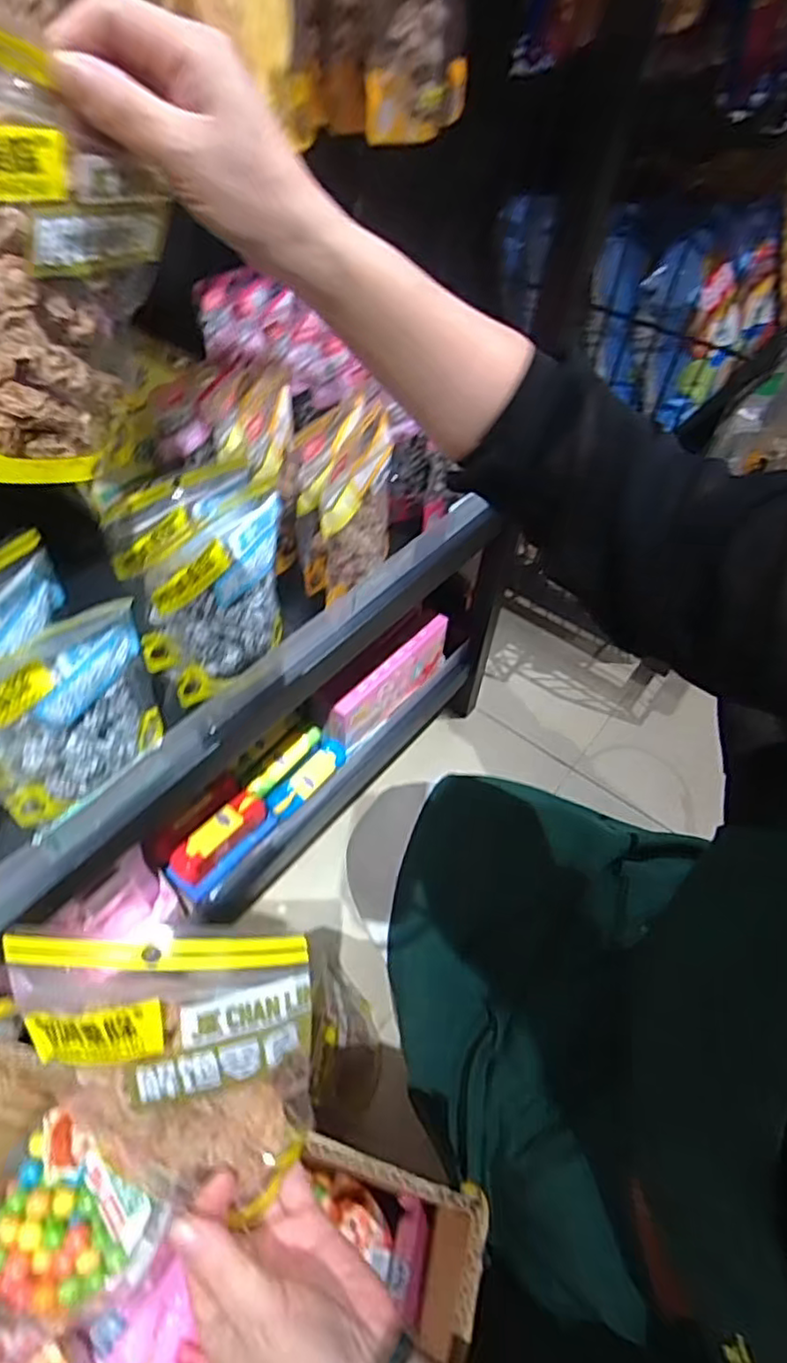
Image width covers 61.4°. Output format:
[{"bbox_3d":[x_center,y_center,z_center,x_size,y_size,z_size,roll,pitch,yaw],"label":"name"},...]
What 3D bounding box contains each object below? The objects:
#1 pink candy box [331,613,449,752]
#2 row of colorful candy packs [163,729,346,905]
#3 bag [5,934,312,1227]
[{"bbox_3d":[-0.001,0.000,0.798,0.028,0.076,0.196,33,55,20],"label":"pink candy box"},{"bbox_3d":[-0.137,0.129,0.684,0.056,0.058,0.210,37,57,23],"label":"row of colorful candy packs"},{"bbox_3d":[-0.092,0.167,0.274,0.114,0.146,0.019,0,19,-2],"label":"bag"}]

